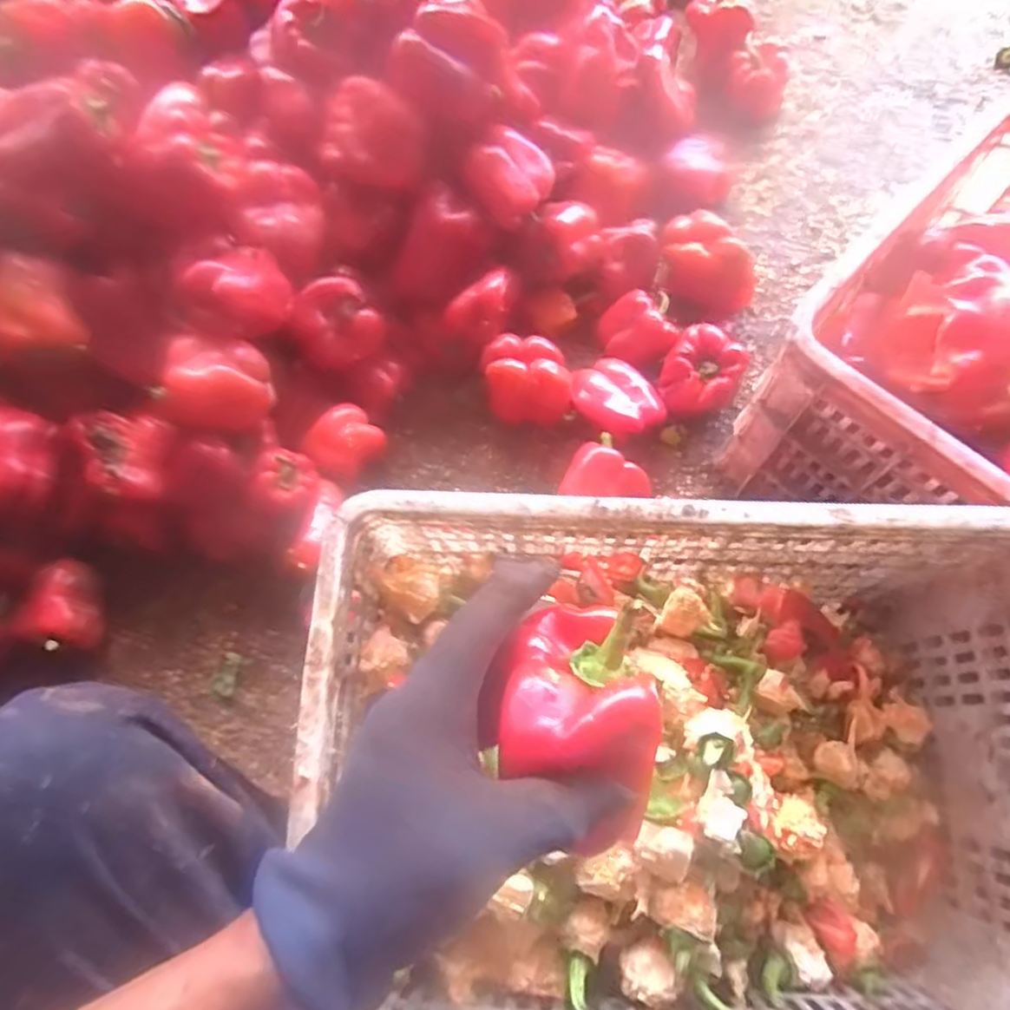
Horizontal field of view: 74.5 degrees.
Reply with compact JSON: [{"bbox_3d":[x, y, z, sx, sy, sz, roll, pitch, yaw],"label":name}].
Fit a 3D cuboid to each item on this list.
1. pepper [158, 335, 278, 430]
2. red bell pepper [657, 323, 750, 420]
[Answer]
[{"bbox_3d":[-0.302,-0.122,0.691,0.102,0.067,0.086,-1,71,1],"label":"pepper"},{"bbox_3d":[0.223,-0.145,0.765,0.085,0.081,0.089,0,71,1],"label":"red bell pepper"}]

